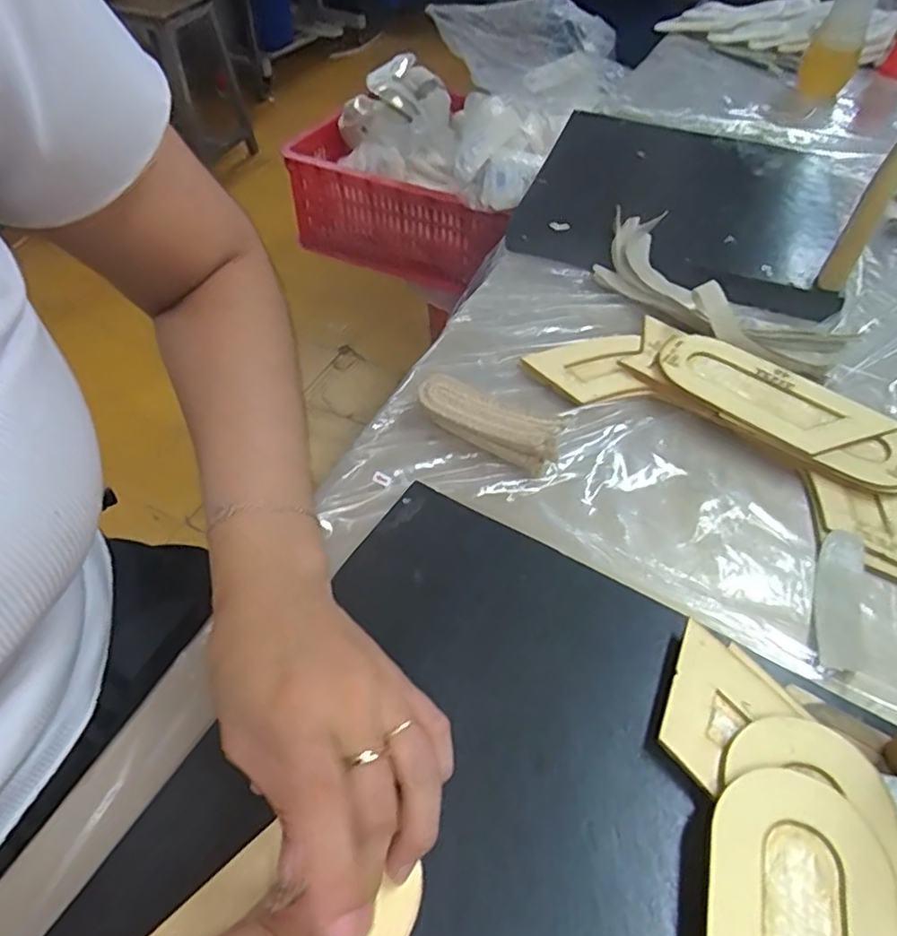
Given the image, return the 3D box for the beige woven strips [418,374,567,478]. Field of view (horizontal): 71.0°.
[{"bbox_3d":[0.028,-0.030,0.426,0.097,0.032,0.028,27,53,18],"label":"beige woven strips"}]

